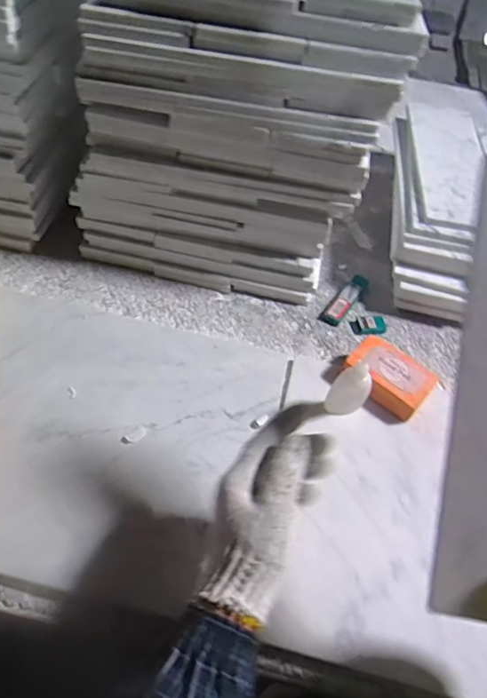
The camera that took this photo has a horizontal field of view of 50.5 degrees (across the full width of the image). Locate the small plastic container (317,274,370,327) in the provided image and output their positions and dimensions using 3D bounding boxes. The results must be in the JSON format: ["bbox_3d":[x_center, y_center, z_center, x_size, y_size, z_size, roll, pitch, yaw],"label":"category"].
[{"bbox_3d":[0.135,-0.067,0.691,0.028,0.015,0.098,30,54,18],"label":"small plastic container"}]

